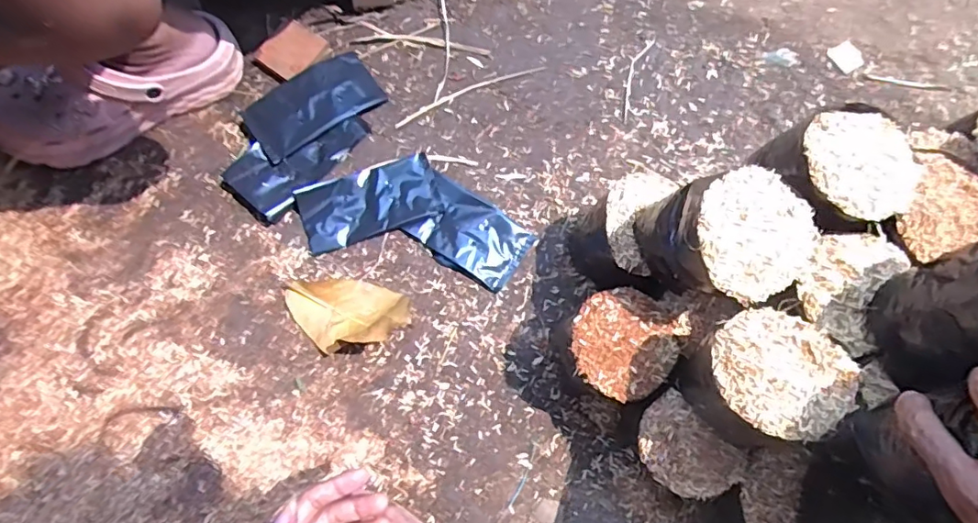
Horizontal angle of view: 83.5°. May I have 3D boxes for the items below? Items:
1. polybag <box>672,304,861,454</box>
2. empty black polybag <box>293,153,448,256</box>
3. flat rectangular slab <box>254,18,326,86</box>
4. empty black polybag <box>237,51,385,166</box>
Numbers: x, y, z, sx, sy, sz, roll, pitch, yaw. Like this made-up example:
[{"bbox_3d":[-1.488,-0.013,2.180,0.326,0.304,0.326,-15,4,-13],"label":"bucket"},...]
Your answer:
[{"bbox_3d":[0.210,0.095,0.429,0.098,0.113,0.097,9,77,0],"label":"polybag"},{"bbox_3d":[-0.130,-0.068,0.604,0.151,0.019,0.074,-19,80,-5],"label":"empty black polybag"},{"bbox_3d":[-0.222,-0.235,0.611,0.049,0.016,0.070,38,80,6],"label":"flat rectangular slab"},{"bbox_3d":[-0.195,-0.173,0.614,0.146,0.040,0.073,-37,82,-8],"label":"empty black polybag"}]

